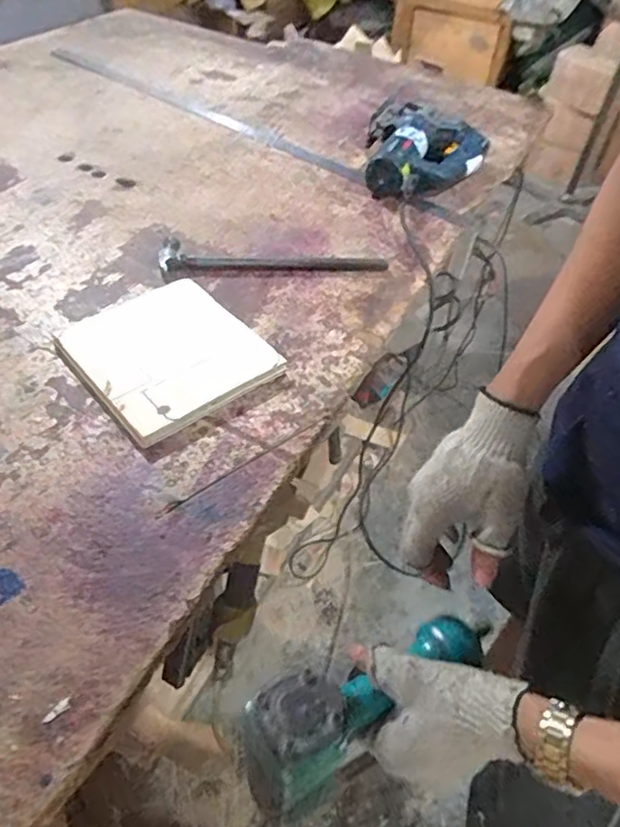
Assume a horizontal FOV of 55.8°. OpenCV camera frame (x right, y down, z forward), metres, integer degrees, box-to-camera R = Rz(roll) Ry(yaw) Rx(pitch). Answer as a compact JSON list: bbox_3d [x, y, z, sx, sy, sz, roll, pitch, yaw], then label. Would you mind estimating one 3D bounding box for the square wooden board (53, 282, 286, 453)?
[{"bbox_3d":[-0.160,-0.073,0.656,0.187,0.019,0.205,-32,58,-30],"label":"square wooden board"}]

